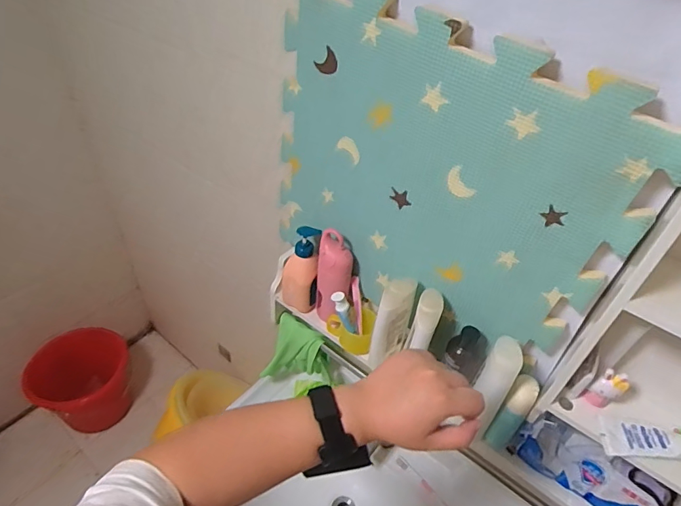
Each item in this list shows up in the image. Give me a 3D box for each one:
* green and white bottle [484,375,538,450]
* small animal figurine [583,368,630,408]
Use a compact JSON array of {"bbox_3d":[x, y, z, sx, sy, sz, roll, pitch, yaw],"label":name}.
[{"bbox_3d":[0.273,0.261,0.701,0.037,0.162,0.048,30,47,26],"label":"green and white bottle"},{"bbox_3d":[0.351,0.183,0.581,0.021,0.066,0.032,-27,50,-32],"label":"small animal figurine"}]

